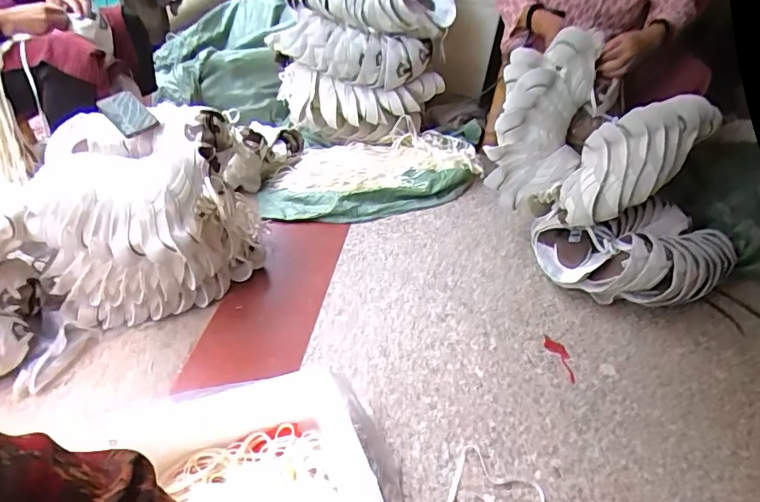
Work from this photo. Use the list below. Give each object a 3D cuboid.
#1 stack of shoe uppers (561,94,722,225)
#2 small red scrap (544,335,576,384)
[{"bbox_3d":[0.572,-0.219,1.160,0.390,0.135,0.147,-39,51,9],"label":"stack of shoe uppers"},{"bbox_3d":[0.390,0.228,1.089,0.042,0.006,0.116,-12,44,-22],"label":"small red scrap"}]

